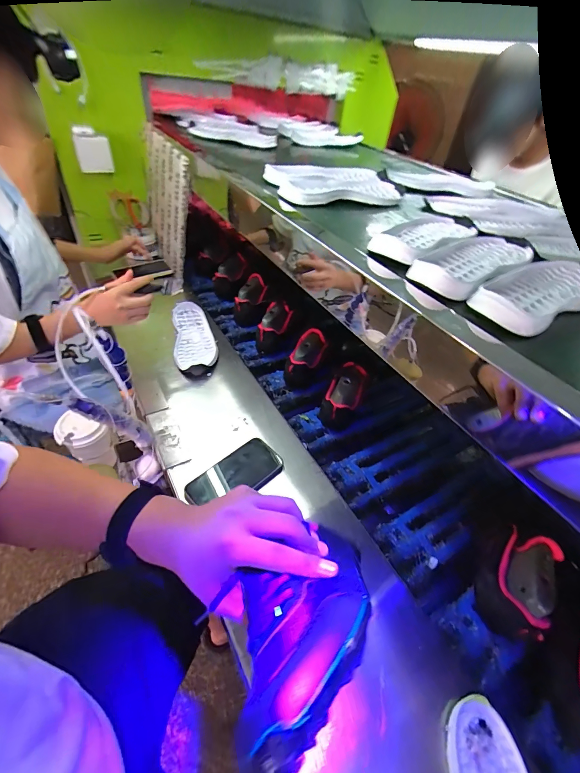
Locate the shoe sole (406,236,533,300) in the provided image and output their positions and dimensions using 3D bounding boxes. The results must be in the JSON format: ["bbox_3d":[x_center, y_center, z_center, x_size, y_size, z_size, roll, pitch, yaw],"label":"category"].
[{"bbox_3d":[0.276,-0.189,0.496,0.269,0.048,0.089,-34,59,-30],"label":"shoe sole"}]

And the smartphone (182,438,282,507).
[{"bbox_3d":[-0.093,0.153,0.575,0.159,0.012,0.080,-31,57,-28],"label":"smartphone"}]

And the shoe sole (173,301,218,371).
[{"bbox_3d":[-0.246,-0.137,0.862,0.096,0.023,0.281,-9,49,-13],"label":"shoe sole"}]

